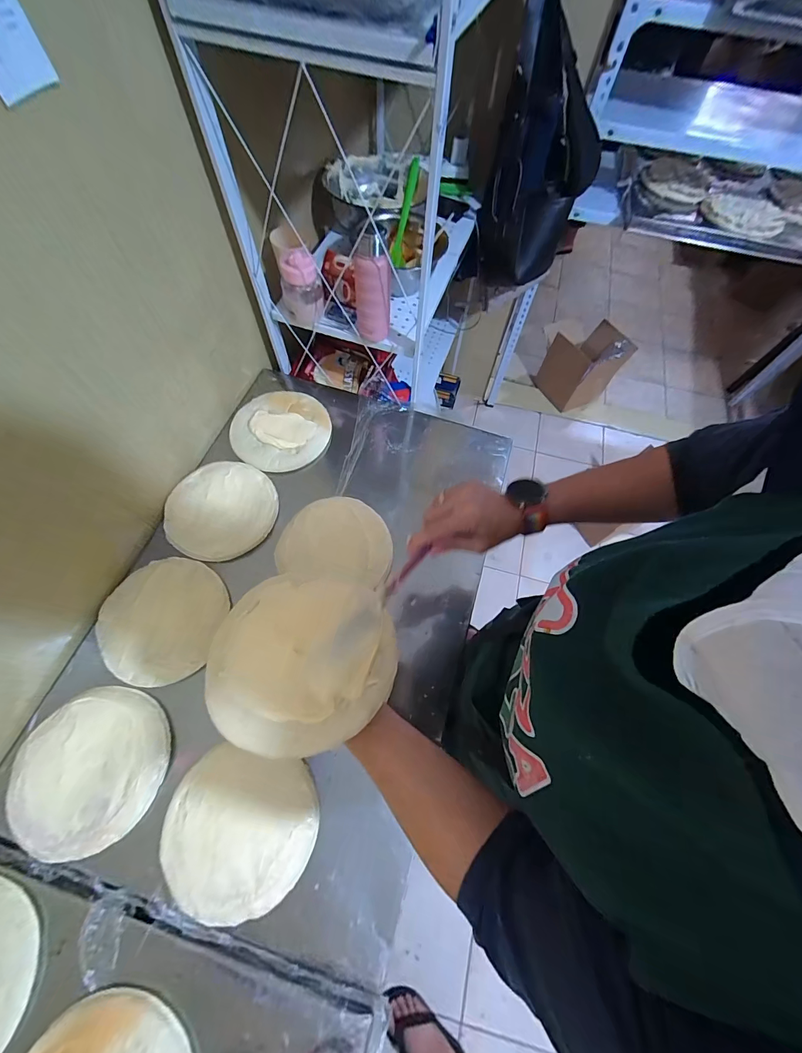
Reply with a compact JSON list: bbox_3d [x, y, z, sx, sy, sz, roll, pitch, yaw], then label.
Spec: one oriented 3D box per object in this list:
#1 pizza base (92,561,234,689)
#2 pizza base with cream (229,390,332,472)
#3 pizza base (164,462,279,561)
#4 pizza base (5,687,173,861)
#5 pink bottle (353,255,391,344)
[{"bbox_3d":[-0.391,0.148,0.603,0.189,0.007,0.196,13,65,3],"label":"pizza base"},{"bbox_3d":[-0.250,-0.210,0.772,0.194,0.016,0.190,-9,66,-7],"label":"pizza base with cream"},{"bbox_3d":[-0.335,-0.034,0.693,0.194,0.010,0.193,-11,66,-8],"label":"pizza base"},{"bbox_3d":[-0.429,0.331,0.508,0.196,0.016,0.187,1,65,-3],"label":"pizza base"},{"bbox_3d":[-0.053,-0.410,0.670,0.054,0.153,0.058,-10,66,-8],"label":"pink bottle"}]

